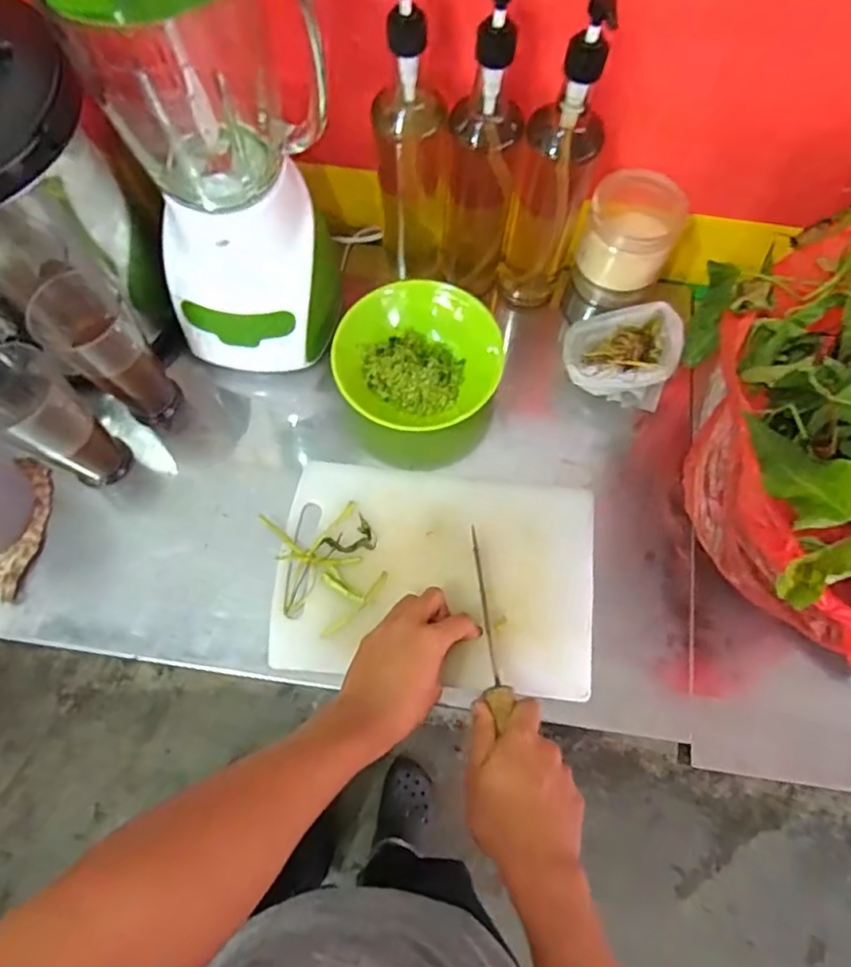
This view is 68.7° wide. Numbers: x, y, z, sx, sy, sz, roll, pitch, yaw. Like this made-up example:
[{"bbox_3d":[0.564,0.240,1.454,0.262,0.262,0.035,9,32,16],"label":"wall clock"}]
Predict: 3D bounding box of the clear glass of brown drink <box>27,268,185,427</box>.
[{"bbox_3d":[-0.307,-0.124,0.614,0.075,0.155,0.080,-40,75,-14],"label":"clear glass of brown drink"}]

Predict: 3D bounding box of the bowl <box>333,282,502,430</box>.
[{"bbox_3d":[-0.008,-0.130,0.647,0.168,0.076,0.131,6,73,3],"label":"bowl"}]

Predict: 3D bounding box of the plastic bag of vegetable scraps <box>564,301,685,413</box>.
[{"bbox_3d":[0.203,-0.137,0.653,0.107,0.068,0.088,2,70,0],"label":"plastic bag of vegetable scraps"}]

